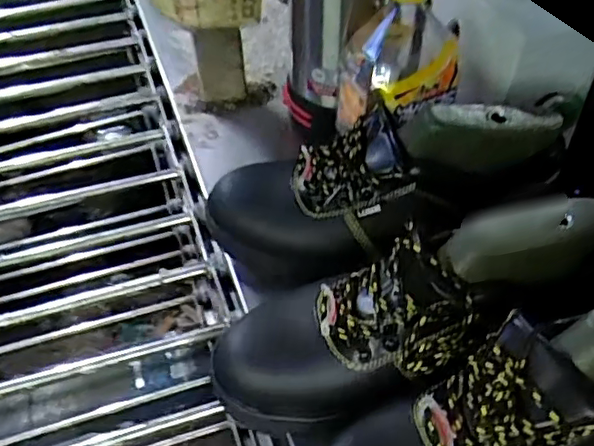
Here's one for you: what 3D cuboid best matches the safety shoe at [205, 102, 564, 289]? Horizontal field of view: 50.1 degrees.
[{"bbox_3d":[0.062,-0.041,0.506,0.280,0.095,0.100,-18,46,13],"label":"safety shoe"}]

